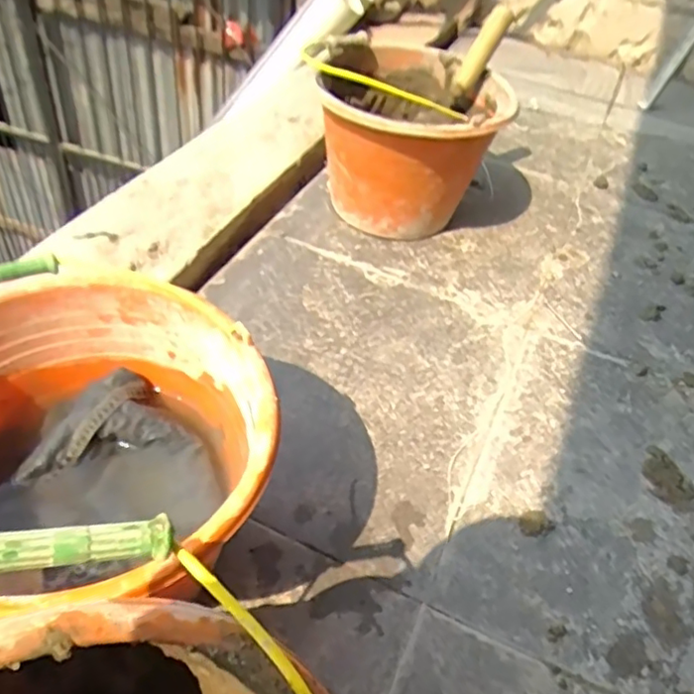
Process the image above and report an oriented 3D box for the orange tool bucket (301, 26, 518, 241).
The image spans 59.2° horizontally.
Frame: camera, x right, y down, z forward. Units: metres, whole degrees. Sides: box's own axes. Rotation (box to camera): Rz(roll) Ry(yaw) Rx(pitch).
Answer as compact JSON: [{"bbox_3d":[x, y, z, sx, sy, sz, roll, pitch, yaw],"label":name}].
[{"bbox_3d":[0.087,-0.294,0.881,0.248,0.229,0.243,4,45,-4],"label":"orange tool bucket"}]

